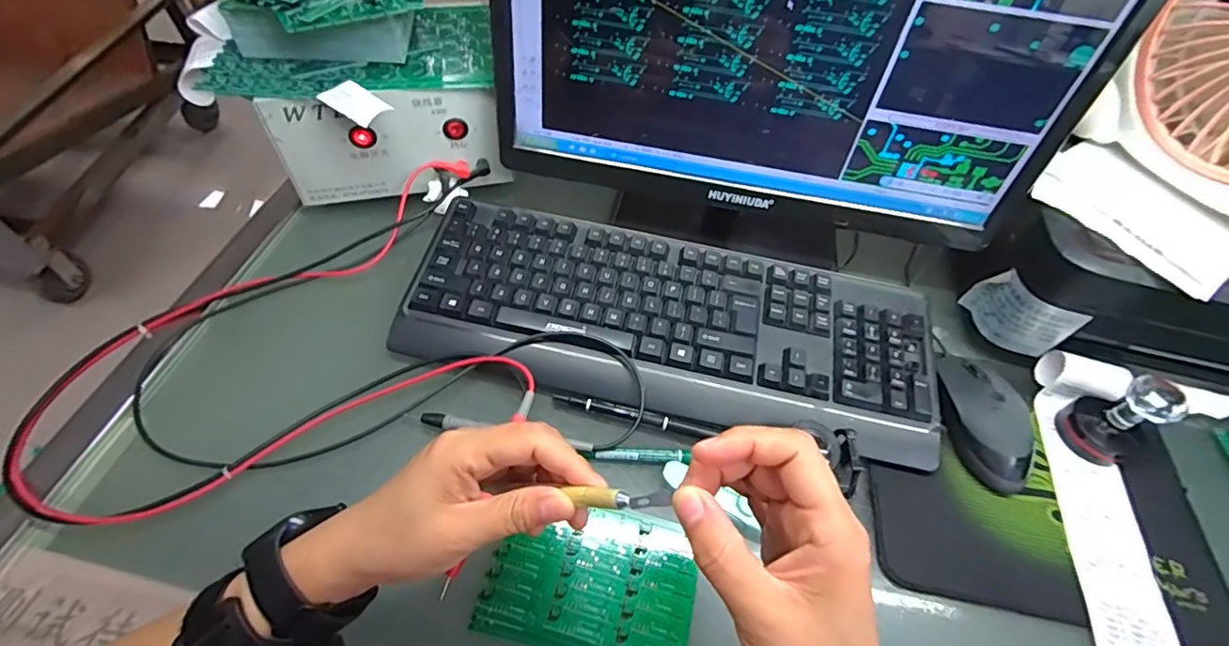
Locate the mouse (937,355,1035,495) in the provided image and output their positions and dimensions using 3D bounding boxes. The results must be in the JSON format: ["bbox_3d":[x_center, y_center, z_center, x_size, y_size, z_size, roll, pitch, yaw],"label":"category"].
[{"bbox_3d":[0.293,0.076,0.434,0.060,0.035,0.106,9,54,1],"label":"mouse"}]

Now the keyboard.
[{"bbox_3d":[0.048,0.001,0.457,0.438,0.041,0.165,13,54,4],"label":"keyboard"}]

